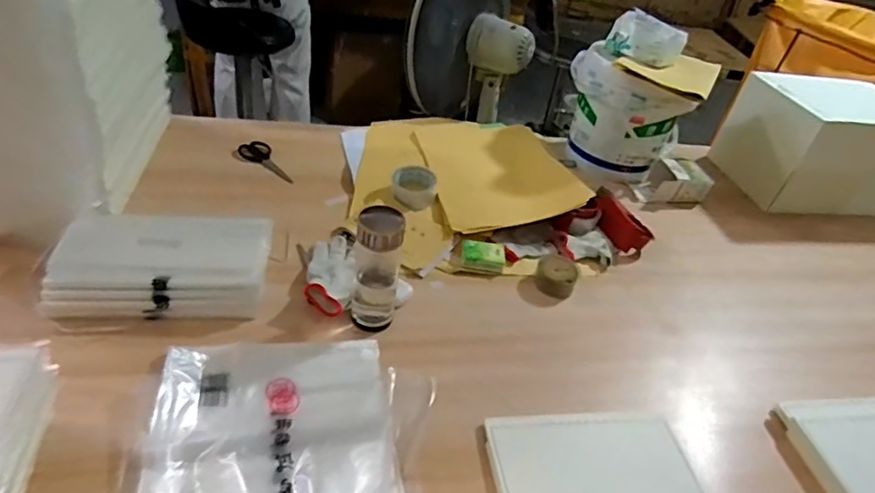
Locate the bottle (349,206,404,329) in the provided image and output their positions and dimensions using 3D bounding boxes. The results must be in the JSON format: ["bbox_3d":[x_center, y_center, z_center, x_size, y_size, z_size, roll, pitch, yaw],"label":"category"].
[{"bbox_3d":[-0.089,0.028,0.833,0.066,0.194,0.075,7,38,-3],"label":"bottle"}]

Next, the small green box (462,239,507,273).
[{"bbox_3d":[0.085,0.017,1.016,0.078,0.029,0.058,9,38,-3],"label":"small green box"}]

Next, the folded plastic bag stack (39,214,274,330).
[{"bbox_3d":[-0.409,0.029,0.841,0.299,0.094,0.153,0,39,-12],"label":"folded plastic bag stack"}]

